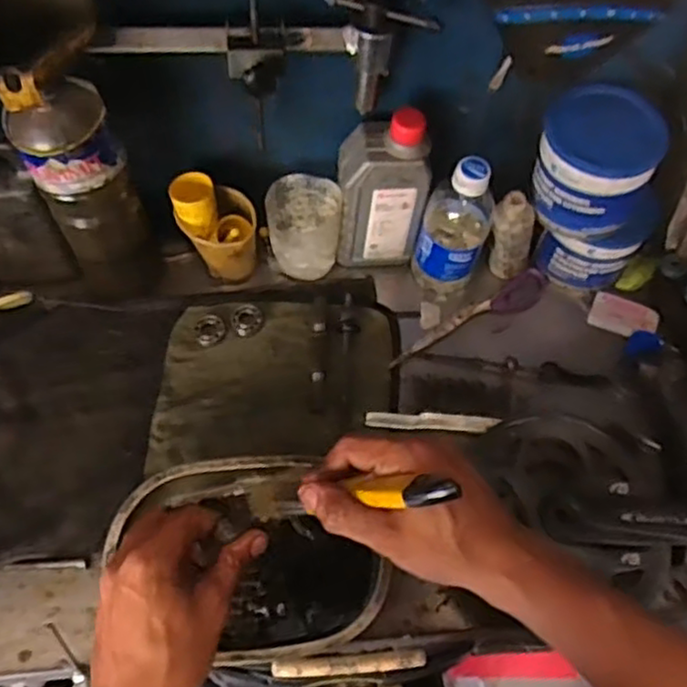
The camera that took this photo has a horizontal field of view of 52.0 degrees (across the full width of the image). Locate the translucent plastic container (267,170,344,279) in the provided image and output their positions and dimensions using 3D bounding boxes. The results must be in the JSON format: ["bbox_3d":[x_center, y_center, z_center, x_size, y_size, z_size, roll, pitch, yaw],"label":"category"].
[{"bbox_3d":[-0.039,-0.111,0.697,0.069,0.087,0.068,-1,59,-4],"label":"translucent plastic container"}]

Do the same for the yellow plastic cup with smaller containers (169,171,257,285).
[{"bbox_3d":[-0.122,-0.104,0.682,0.075,0.112,0.058,-5,60,-6],"label":"yellow plastic cup with smaller containers"}]

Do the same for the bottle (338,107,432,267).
[{"bbox_3d":[0.037,-0.143,0.673,0.080,0.175,0.045,3,59,-2],"label":"bottle"}]

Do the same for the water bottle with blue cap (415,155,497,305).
[{"bbox_3d":[0.107,-0.113,0.676,0.065,0.164,0.062,16,60,6],"label":"water bottle with blue cap"}]

